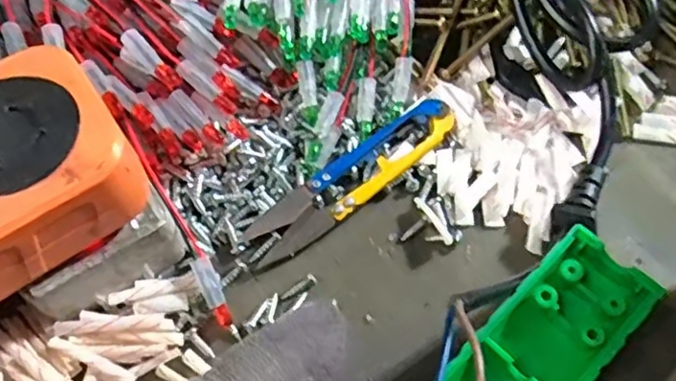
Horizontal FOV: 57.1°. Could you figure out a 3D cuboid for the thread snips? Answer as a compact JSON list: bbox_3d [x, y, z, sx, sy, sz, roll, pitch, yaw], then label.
[{"bbox_3d":[0.006,-0.006,0.248,0.097,0.011,0.024,-37,68,-19],"label":"thread snips"}]

